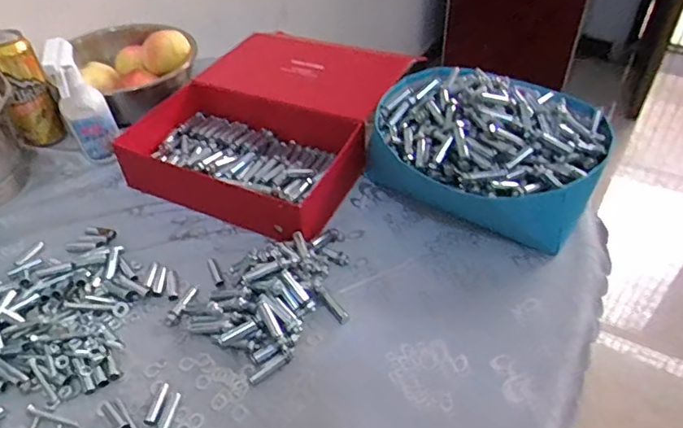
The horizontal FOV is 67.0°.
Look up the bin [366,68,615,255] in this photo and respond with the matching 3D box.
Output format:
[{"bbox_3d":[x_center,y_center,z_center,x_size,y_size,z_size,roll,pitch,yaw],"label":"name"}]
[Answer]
[{"bbox_3d":[0.188,-0.092,0.687,0.281,0.138,0.232,18,47,19],"label":"bin"}]

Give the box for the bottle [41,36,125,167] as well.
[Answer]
[{"bbox_3d":[-0.356,-0.144,0.723,0.061,0.186,0.056,-23,47,-21],"label":"bottle"}]

